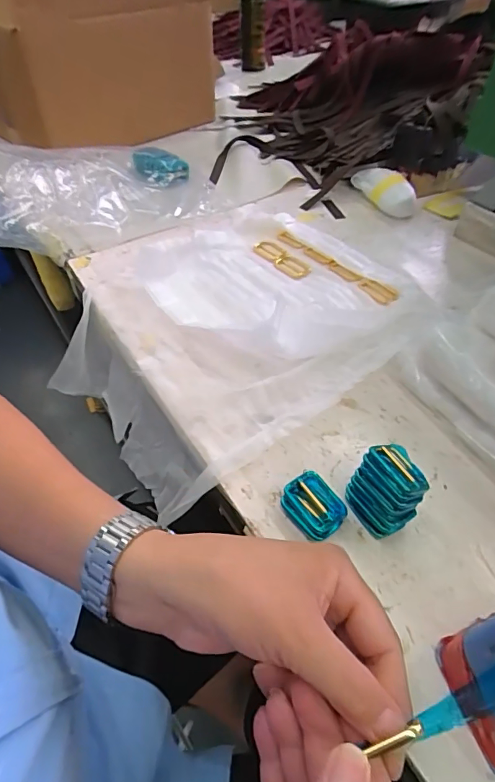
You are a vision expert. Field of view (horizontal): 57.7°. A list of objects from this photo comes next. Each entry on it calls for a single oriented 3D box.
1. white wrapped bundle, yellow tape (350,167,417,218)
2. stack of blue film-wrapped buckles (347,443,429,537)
[{"bbox_3d":[0.208,-0.305,0.682,0.054,0.041,0.110,-16,50,-13],"label":"white wrapped bundle, yellow tape"},{"bbox_3d":[0.102,0.072,0.329,0.042,0.052,0.048,-23,53,-20],"label":"stack of blue film-wrapped buckles"}]

